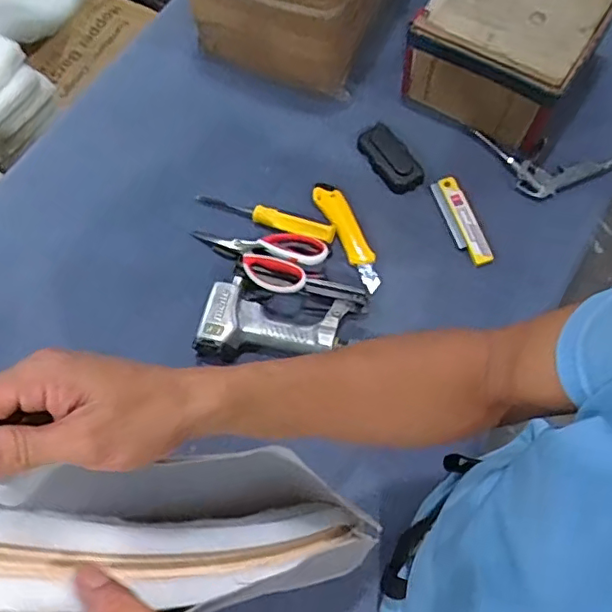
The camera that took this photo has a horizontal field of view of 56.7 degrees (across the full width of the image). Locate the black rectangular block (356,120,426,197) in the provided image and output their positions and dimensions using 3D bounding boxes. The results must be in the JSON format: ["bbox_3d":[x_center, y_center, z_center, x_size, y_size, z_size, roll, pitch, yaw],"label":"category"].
[{"bbox_3d":[0.118,-0.206,0.785,0.054,0.026,0.109,-33,70,-10],"label":"black rectangular block"}]

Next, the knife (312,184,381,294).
[{"bbox_3d":[0.060,-0.096,0.761,0.035,0.023,0.168,-27,70,-7],"label":"knife"}]

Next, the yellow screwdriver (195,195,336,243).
[{"bbox_3d":[-0.057,-0.122,0.774,0.202,0.029,0.027,18,71,10],"label":"yellow screwdriver"}]

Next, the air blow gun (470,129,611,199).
[{"bbox_3d":[0.323,-0.187,0.775,0.191,0.018,0.083,11,70,7],"label":"air blow gun"}]

